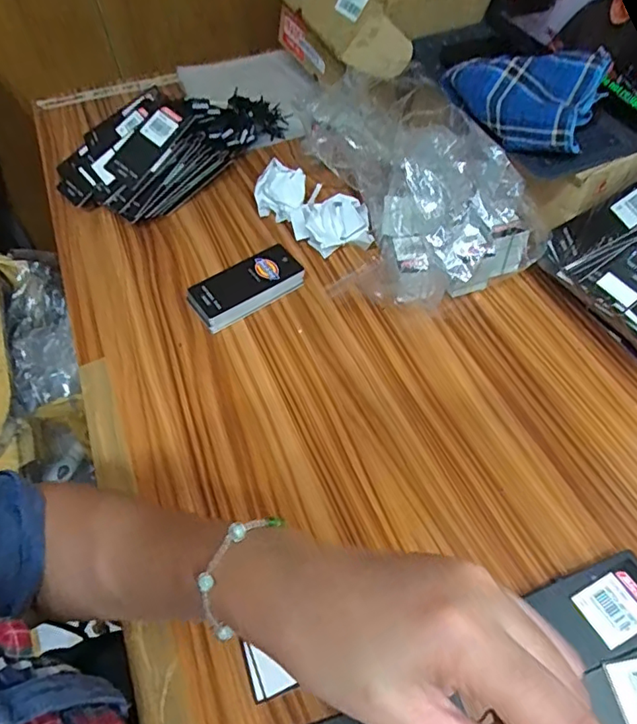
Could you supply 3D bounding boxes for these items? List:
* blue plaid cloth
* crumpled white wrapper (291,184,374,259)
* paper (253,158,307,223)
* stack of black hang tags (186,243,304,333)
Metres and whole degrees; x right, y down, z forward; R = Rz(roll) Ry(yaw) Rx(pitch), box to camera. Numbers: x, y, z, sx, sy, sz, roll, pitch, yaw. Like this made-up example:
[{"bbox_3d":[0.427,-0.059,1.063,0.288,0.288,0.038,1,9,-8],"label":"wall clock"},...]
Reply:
[{"bbox_3d":[0.178,-0.241,0.473,0.135,0.043,0.116,16,57,14],"label":"blue plaid cloth"},{"bbox_3d":[0.013,-0.142,0.557,0.081,0.043,0.055,-5,54,-1],"label":"crumpled white wrapper"},{"bbox_3d":[-0.043,-0.187,0.583,0.052,0.060,0.018,16,20,-12],"label":"paper"},{"bbox_3d":[-0.070,-0.076,0.527,0.111,0.020,0.055,-30,58,-18],"label":"stack of black hang tags"}]

